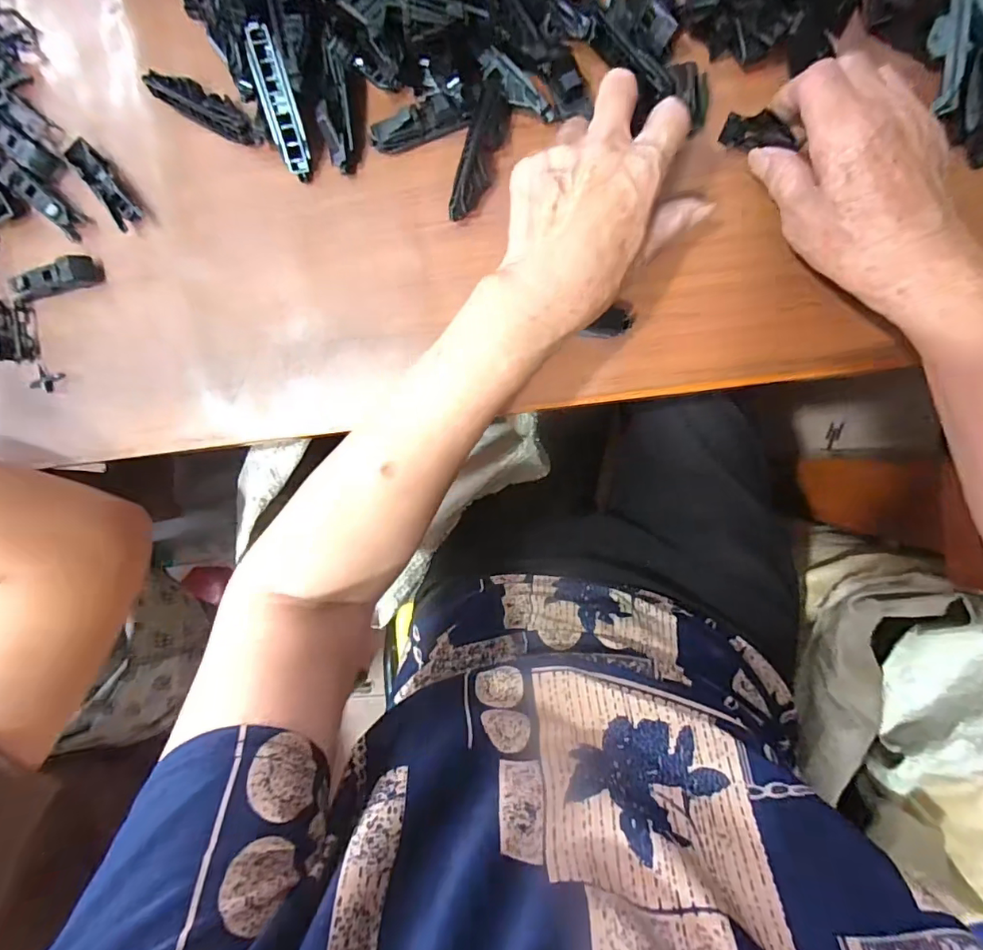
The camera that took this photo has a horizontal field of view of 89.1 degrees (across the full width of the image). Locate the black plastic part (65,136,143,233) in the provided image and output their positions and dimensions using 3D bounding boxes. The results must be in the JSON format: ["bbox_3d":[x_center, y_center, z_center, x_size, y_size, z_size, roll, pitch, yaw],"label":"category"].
[{"bbox_3d":[-0.270,-0.202,0.348,0.018,0.013,0.061,-34,90,6],"label":"black plastic part"}]

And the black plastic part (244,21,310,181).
[{"bbox_3d":[-0.133,-0.234,0.317,0.020,0.007,0.078,-5,128,6],"label":"black plastic part"}]

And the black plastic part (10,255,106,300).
[{"bbox_3d":[-0.316,-0.141,0.358,0.070,0.009,0.022,-11,92,6],"label":"black plastic part"}]

